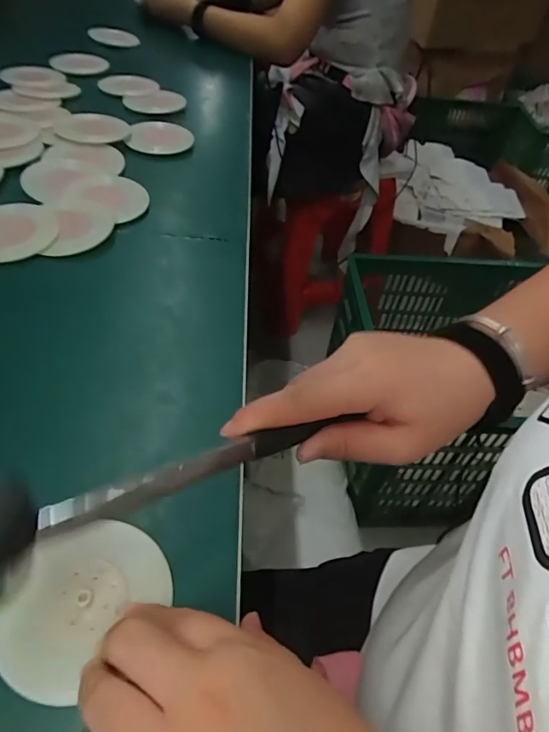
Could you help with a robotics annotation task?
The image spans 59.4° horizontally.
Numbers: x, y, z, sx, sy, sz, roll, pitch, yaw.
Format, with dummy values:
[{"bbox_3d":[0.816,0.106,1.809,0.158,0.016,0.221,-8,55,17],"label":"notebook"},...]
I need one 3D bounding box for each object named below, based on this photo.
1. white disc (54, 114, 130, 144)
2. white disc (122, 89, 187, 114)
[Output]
[{"bbox_3d":[-0.228,-0.295,0.604,0.085,0.014,0.085,-7,49,-12],"label":"white disc"},{"bbox_3d":[-0.176,-0.388,0.706,0.075,0.012,0.073,3,48,-4],"label":"white disc"}]

